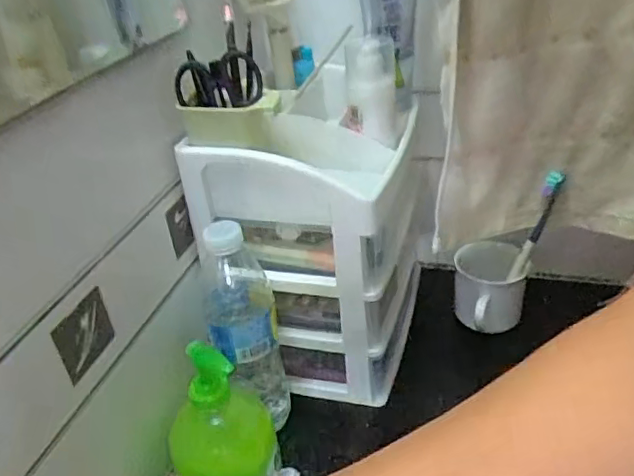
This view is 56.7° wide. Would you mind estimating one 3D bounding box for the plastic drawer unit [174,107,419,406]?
[{"bbox_3d":[-0.002,0.013,0.561,0.174,0.257,0.140,7,35,19],"label":"plastic drawer unit"}]

